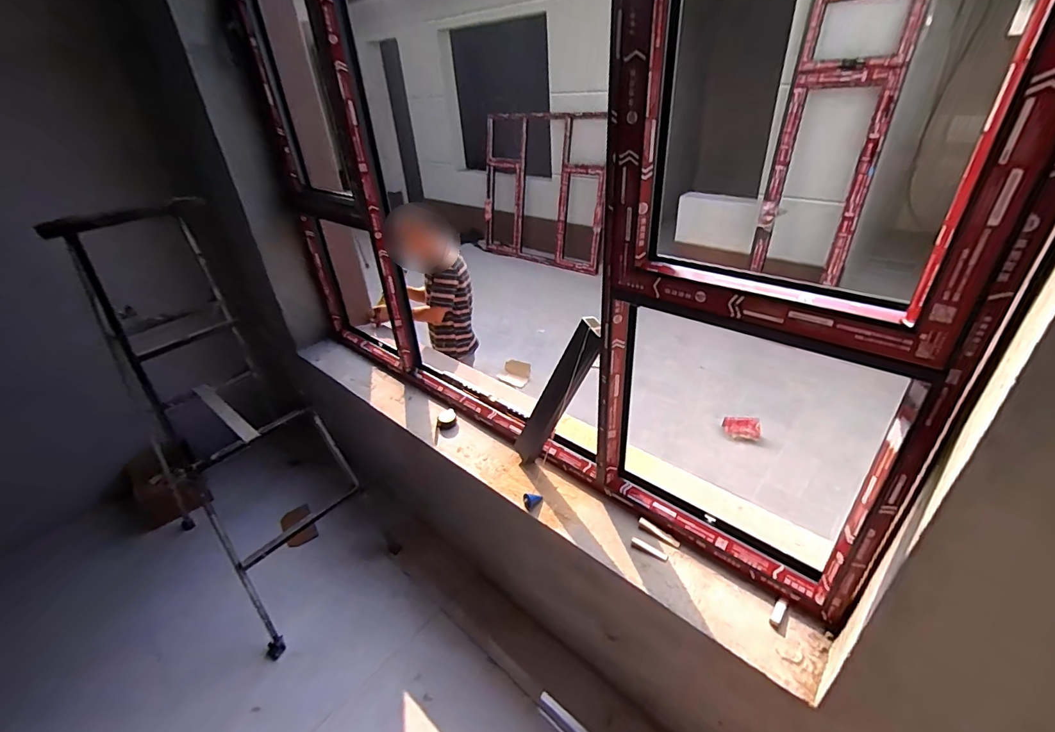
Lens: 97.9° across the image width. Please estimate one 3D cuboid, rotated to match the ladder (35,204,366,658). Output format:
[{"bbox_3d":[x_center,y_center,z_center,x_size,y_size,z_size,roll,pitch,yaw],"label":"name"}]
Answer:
[{"bbox_3d":[-1.081,0.142,1.621,0.947,1.413,0.512,23,40,34],"label":"ladder"}]

